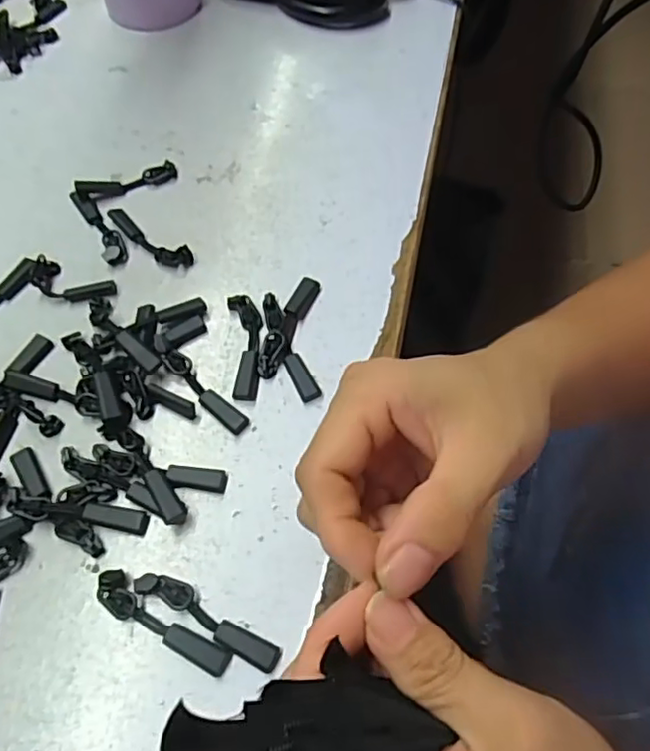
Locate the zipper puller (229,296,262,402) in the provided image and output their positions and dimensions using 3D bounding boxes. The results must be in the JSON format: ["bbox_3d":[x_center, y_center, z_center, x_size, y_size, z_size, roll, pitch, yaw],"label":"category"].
[{"bbox_3d":[-0.036,-0.014,0.276,0.014,0.006,0.054,-5,62,-4],"label":"zipper puller"}]

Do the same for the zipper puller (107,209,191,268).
[{"bbox_3d":[-0.091,-0.070,0.305,0.055,0.005,0.014,30,65,14],"label":"zipper puller"}]

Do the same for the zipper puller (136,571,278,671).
[{"bbox_3d":[-0.044,0.090,0.221,0.059,0.006,0.011,27,64,13],"label":"zipper puller"}]

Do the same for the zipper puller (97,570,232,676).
[{"bbox_3d":[-0.060,0.091,0.220,0.057,0.006,0.013,25,64,12],"label":"zipper puller"}]

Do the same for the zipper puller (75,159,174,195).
[{"bbox_3d":[-0.108,-0.106,0.324,0.053,0.010,0.011,-18,63,-10],"label":"zipper puller"}]

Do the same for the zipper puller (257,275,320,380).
[{"bbox_3d":[-0.017,-0.025,0.281,0.011,0.007,0.057,21,63,10],"label":"zipper puller"}]

